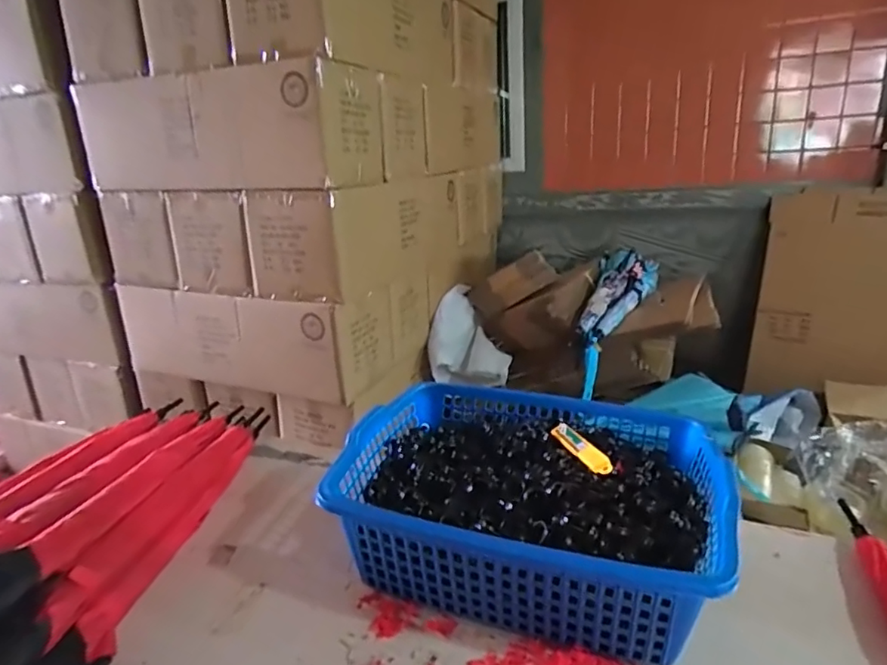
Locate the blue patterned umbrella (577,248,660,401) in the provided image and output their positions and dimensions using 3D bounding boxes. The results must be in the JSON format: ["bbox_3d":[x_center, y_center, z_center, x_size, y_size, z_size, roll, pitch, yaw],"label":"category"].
[{"bbox_3d":[0.540,-0.076,1.771,0.161,0.136,0.626,9,46,33],"label":"blue patterned umbrella"}]

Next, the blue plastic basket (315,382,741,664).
[{"bbox_3d":[0.121,0.232,0.766,0.475,0.168,0.352,4,18,19],"label":"blue plastic basket"}]

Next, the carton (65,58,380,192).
[{"bbox_3d":[-0.506,-0.487,1.333,0.712,0.258,0.258,1,18,13],"label":"carton"}]

